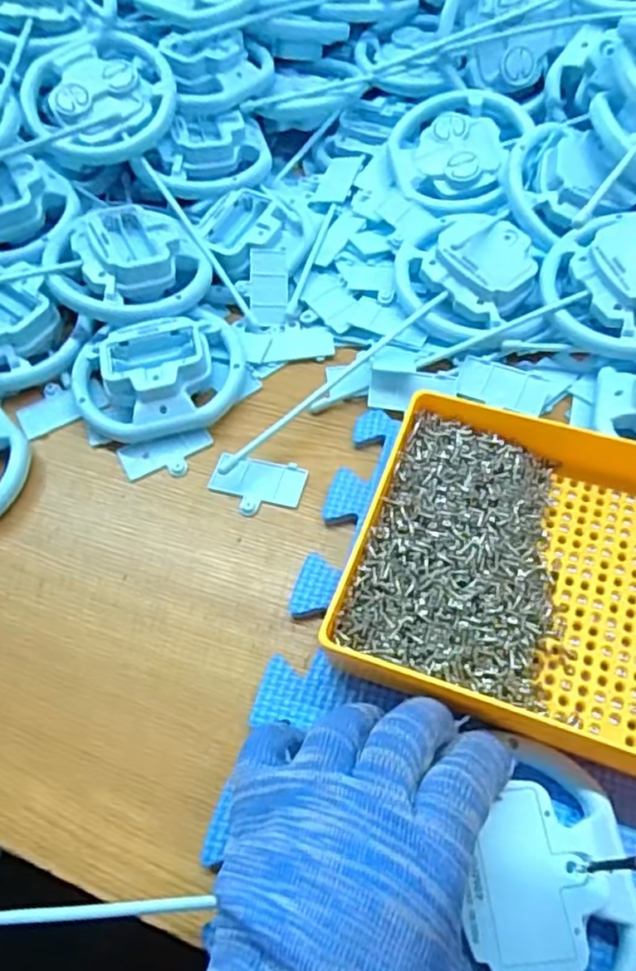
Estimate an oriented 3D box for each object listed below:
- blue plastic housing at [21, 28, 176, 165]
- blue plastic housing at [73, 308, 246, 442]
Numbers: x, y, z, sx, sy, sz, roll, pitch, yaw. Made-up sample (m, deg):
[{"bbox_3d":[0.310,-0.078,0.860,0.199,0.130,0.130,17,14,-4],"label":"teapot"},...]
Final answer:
[{"bbox_3d":[-0.156,-0.278,0.475,0.103,0.033,0.099,-22,79,-10],"label":"blue plastic housing"},{"bbox_3d":[-0.098,-0.072,0.406,0.102,0.033,0.088,-12,57,-4],"label":"blue plastic housing"}]

